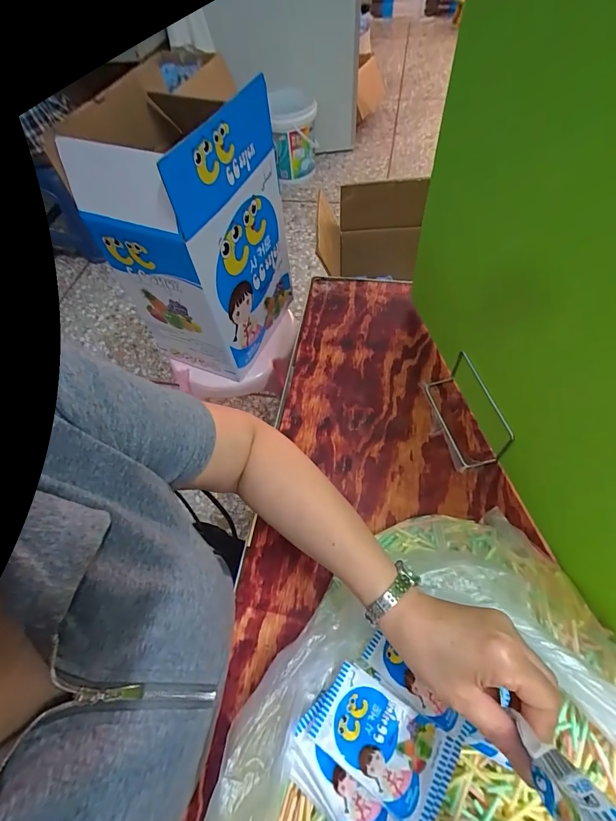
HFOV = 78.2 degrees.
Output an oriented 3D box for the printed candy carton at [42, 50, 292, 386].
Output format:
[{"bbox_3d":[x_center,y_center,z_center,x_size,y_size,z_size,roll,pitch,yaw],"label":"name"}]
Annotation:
[{"bbox_3d":[-0.227,-0.355,0.777,0.277,0.441,0.327,12,60,12],"label":"printed candy carton"}]

